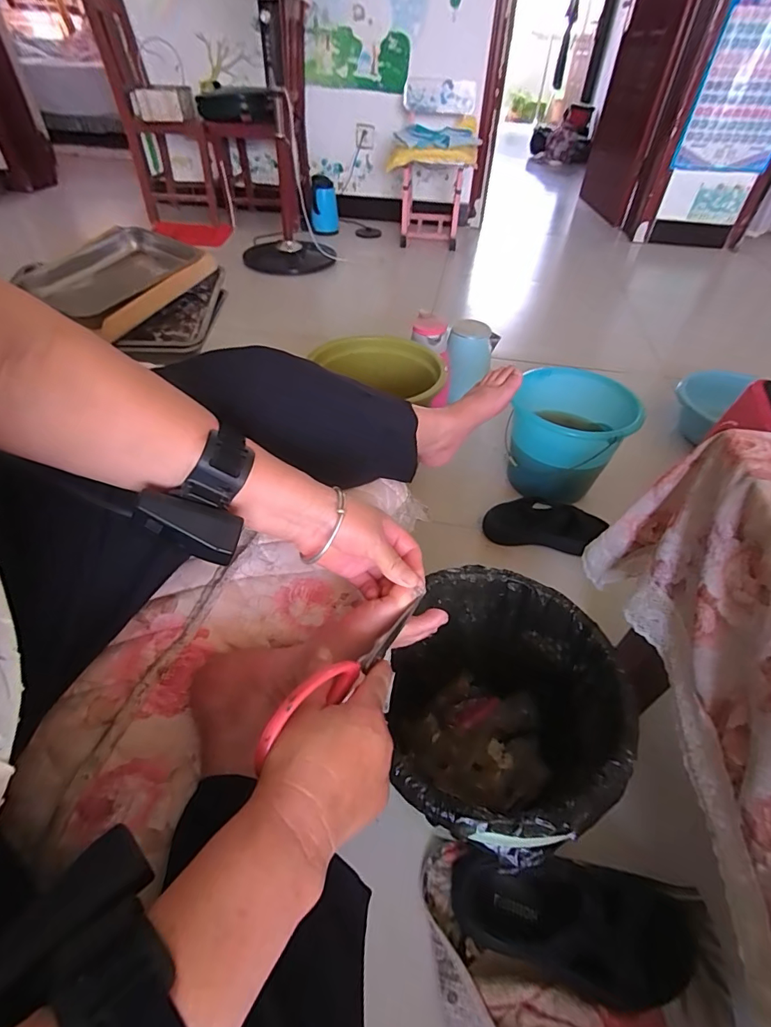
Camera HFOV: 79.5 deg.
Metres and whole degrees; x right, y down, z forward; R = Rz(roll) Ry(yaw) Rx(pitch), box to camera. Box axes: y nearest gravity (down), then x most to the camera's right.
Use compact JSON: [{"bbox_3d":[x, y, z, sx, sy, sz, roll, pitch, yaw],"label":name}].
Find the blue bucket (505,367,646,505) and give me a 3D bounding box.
[{"bbox_3d":[0.402,-0.179,1.035,0.239,0.203,0.246,1,46,-1],"label":"blue bucket"}]

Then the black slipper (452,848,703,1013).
[{"bbox_3d":[0.225,0.471,0.529,0.283,0.072,0.117,5,46,3],"label":"black slipper"}]

